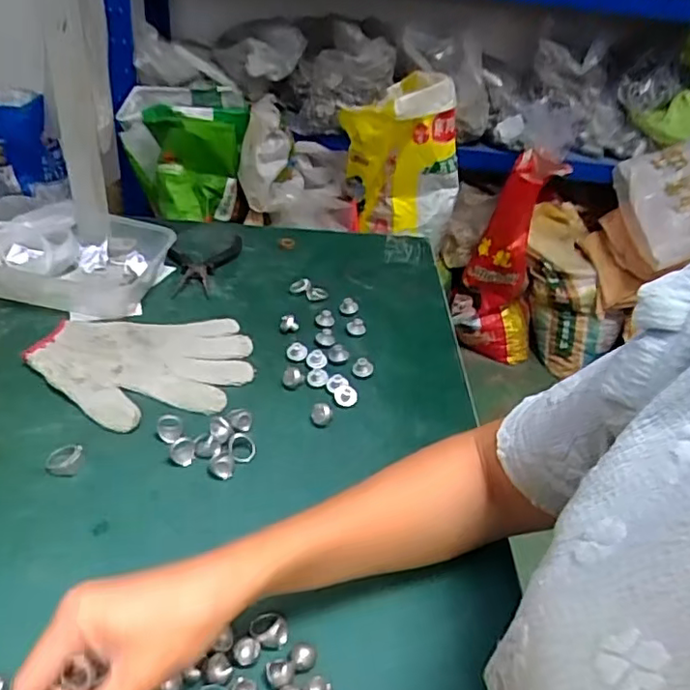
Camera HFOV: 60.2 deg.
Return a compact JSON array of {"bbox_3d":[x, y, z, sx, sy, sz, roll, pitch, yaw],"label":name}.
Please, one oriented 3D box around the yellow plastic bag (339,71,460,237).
[{"bbox_3d":[0.150,-0.483,1.575,0.272,0.376,0.202,-23,46,-37],"label":"yellow plastic bag"}]

